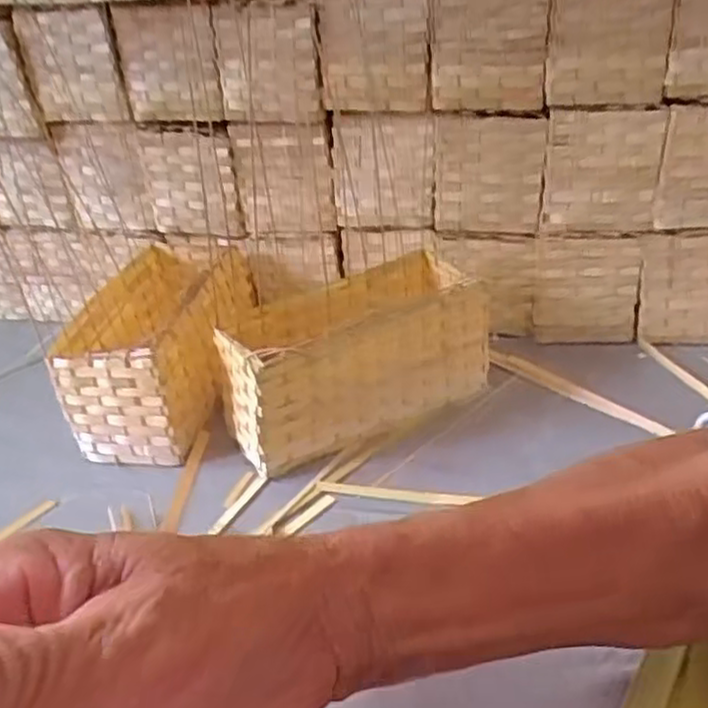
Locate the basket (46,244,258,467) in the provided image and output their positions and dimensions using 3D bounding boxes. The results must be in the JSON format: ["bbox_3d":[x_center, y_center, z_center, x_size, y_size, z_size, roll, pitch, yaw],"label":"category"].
[{"bbox_3d":[-0.340,-0.023,1.369,0.271,0.199,0.443,3,33,16],"label":"basket"}]

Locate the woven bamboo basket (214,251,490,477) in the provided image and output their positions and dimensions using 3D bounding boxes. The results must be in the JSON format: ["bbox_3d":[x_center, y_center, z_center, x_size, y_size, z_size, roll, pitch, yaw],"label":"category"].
[{"bbox_3d":[0.001,0.003,1.250,0.432,0.214,0.204,-18,34,-17],"label":"woven bamboo basket"}]

